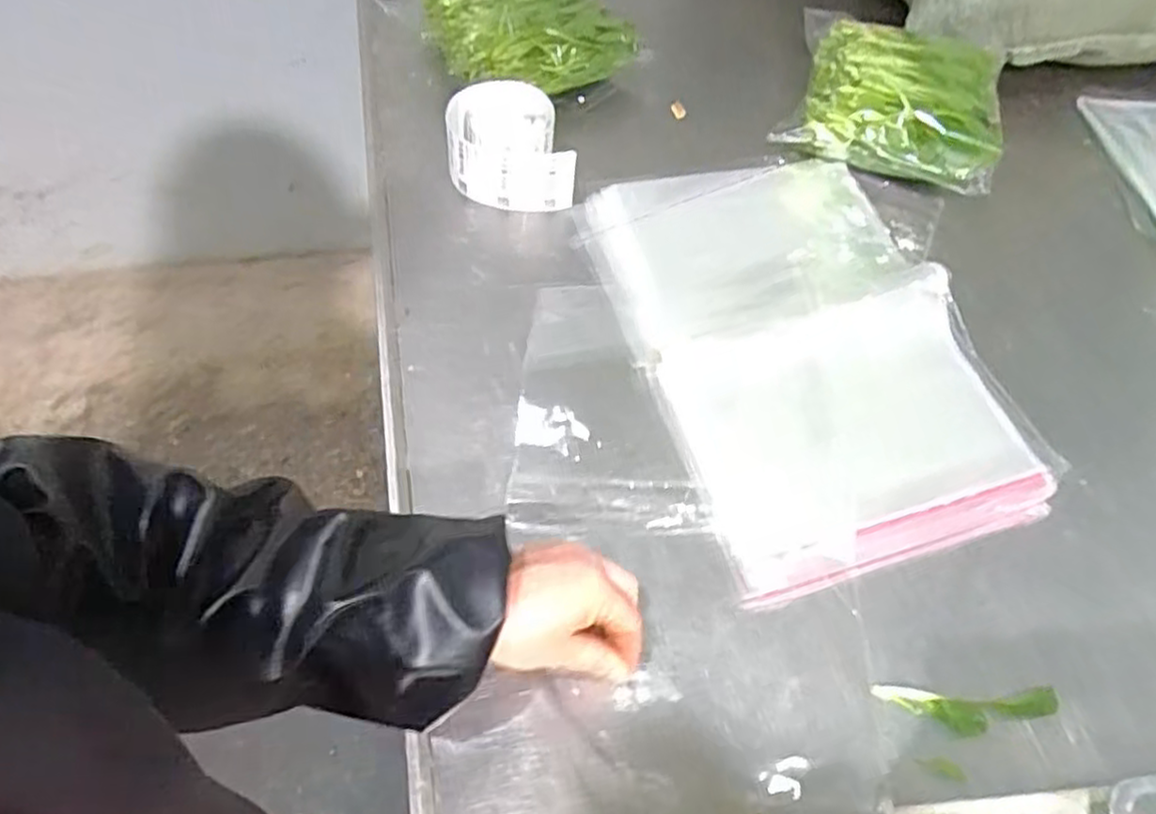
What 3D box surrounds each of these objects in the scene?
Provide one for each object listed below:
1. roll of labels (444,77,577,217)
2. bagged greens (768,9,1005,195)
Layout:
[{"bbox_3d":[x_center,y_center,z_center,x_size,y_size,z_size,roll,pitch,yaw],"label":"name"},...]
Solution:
[{"bbox_3d":[-0.063,-0.239,0.674,0.111,0.064,0.098,-3,59,-6],"label":"roll of labels"},{"bbox_3d":[0.307,-0.299,0.723,0.199,0.093,0.149,17,59,6],"label":"bagged greens"}]

